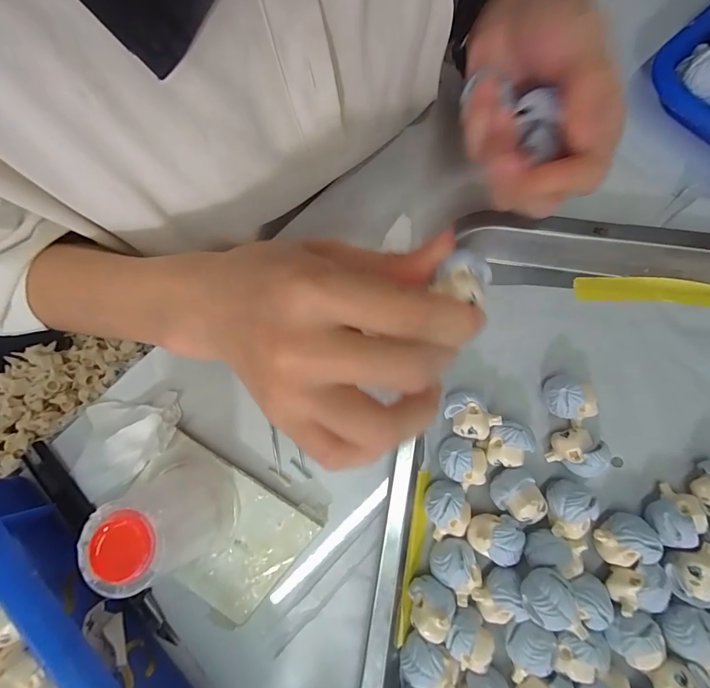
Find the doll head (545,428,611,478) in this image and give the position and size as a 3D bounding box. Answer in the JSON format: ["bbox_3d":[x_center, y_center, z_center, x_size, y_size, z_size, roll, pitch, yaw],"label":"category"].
[{"bbox_3d":[0.120,0.058,0.208,0.023,0.021,0.023,-1,79,4],"label":"doll head"}]

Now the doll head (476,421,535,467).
[{"bbox_3d":[0.081,0.055,0.209,0.022,0.022,0.022,-1,79,4],"label":"doll head"}]

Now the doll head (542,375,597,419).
[{"bbox_3d":[0.118,0.029,0.213,0.021,0.025,0.024,-9,79,3],"label":"doll head"}]

